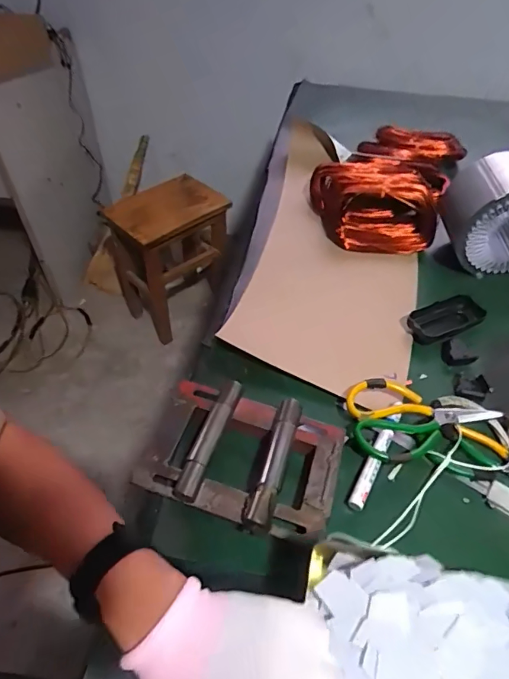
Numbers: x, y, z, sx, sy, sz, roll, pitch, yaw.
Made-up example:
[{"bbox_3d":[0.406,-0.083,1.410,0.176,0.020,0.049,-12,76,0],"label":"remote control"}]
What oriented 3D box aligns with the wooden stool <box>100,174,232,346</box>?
[{"bbox_3d":[-0.267,-0.258,1.503,0.323,0.436,0.249,-32,57,-26],"label":"wooden stool"}]

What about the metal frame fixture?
[{"bbox_3d":[-0.010,0.121,0.478,0.195,0.044,0.137,17,51,11],"label":"metal frame fixture"}]

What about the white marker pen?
[{"bbox_3d":[0.132,0.130,0.497,0.016,0.017,0.124,26,53,17],"label":"white marker pen"}]

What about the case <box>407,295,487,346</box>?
[{"bbox_3d":[0.271,-0.025,0.649,0.114,0.031,0.051,-18,53,-18],"label":"case"}]

